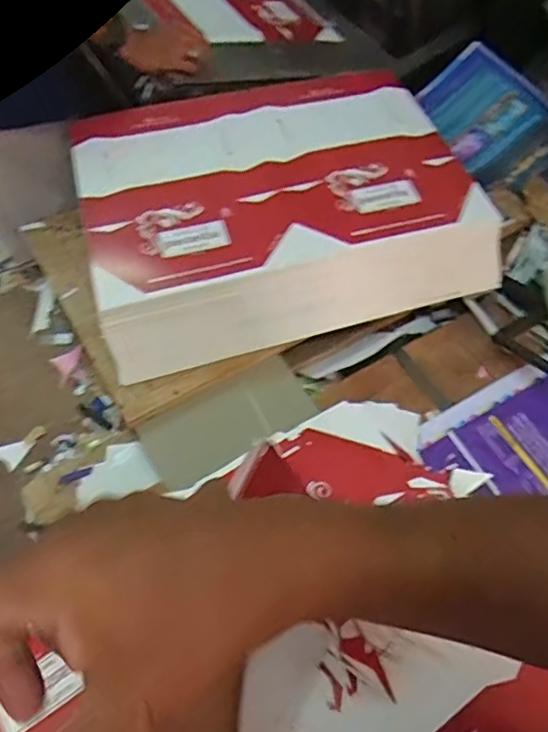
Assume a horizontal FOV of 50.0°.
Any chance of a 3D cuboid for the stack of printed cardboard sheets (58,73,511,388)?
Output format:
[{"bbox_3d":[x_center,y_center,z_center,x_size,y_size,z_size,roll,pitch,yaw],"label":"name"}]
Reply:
[{"bbox_3d":[-0.006,-0.257,0.875,0.542,0.086,0.465,-15,59,-11],"label":"stack of printed cardboard sheets"}]

